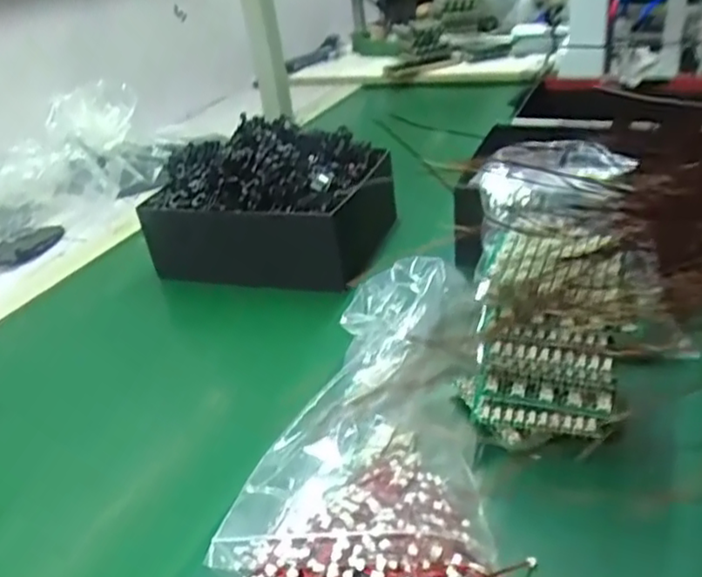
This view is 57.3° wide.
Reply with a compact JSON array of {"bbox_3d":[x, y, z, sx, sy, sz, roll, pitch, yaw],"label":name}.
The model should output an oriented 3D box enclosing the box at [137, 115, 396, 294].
[{"bbox_3d":[-0.091,-0.101,0.705,0.224,0.128,0.162,5,34,21],"label":"box"}]

